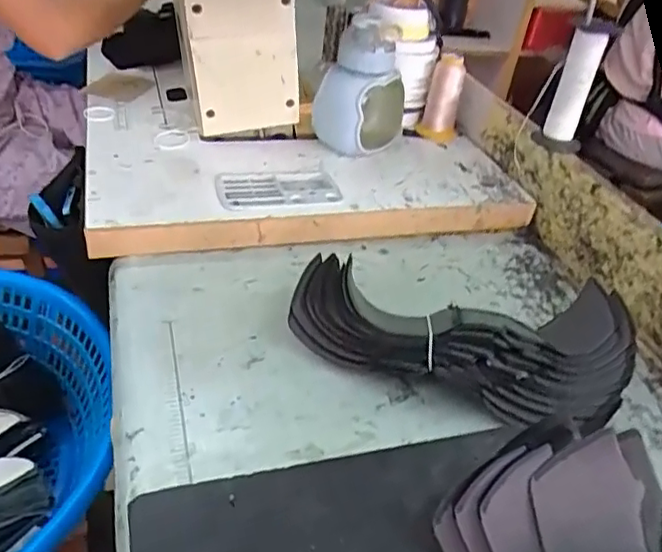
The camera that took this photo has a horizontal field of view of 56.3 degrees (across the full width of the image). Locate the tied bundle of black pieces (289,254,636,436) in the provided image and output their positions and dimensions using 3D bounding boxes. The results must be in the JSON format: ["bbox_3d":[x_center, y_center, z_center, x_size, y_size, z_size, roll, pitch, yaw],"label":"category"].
[{"bbox_3d":[0.131,0.060,0.569,0.328,0.060,0.164,2,36,-8],"label":"tied bundle of black pieces"}]

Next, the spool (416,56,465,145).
[{"bbox_3d":[0.164,-0.261,0.909,0.055,0.108,0.050,21,38,18],"label":"spool"}]

